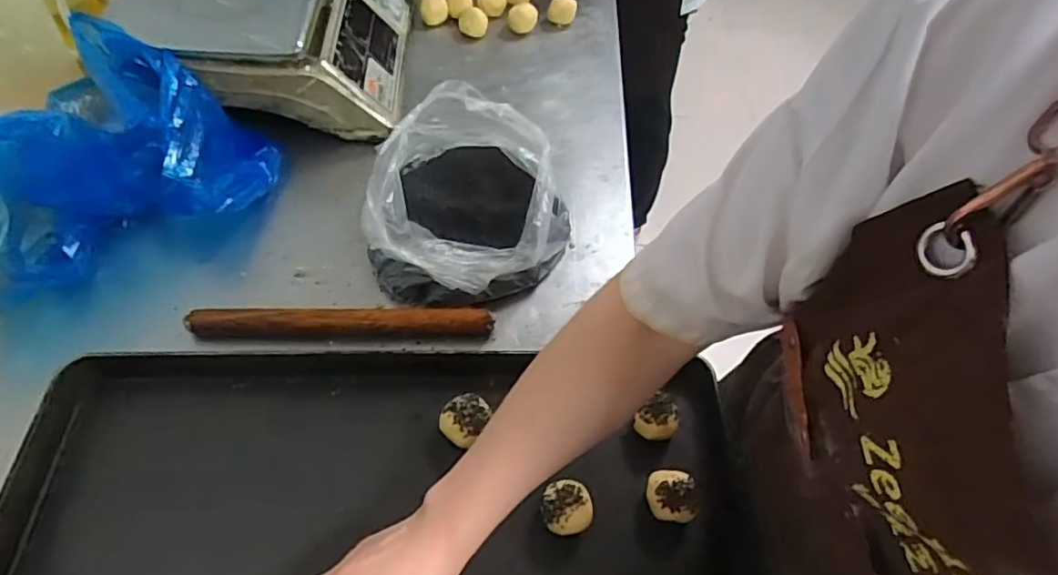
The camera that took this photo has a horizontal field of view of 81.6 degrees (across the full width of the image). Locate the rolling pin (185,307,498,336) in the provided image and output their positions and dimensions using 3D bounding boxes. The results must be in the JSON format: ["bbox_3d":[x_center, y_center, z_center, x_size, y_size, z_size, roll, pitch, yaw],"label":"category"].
[{"bbox_3d":[-0.183,0.035,0.612,0.287,0.029,0.022,-1,55,-6],"label":"rolling pin"}]

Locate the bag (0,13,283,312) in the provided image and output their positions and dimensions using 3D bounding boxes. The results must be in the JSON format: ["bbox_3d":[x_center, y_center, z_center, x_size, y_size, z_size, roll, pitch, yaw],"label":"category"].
[{"bbox_3d":[-0.453,-0.131,0.627,0.357,0.157,0.212,-30,62,-23],"label":"bag"}]

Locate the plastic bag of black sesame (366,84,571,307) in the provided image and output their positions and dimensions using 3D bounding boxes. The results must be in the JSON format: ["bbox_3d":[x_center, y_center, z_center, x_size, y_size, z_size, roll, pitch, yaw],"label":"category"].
[{"bbox_3d":[-0.060,-0.100,0.679,0.214,0.097,0.267,6,54,-1],"label":"plastic bag of black sesame"}]

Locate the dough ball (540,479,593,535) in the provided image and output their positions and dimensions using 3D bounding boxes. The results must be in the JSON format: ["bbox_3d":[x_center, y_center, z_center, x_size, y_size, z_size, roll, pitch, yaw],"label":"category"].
[{"bbox_3d":[0.031,0.189,0.520,0.041,0.040,0.040,2,54,-3],"label":"dough ball"}]

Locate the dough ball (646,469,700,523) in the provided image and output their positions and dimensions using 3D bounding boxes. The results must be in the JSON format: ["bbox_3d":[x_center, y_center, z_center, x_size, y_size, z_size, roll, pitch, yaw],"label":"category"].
[{"bbox_3d":[0.124,0.182,0.531,0.045,0.032,0.040,10,54,2],"label":"dough ball"}]

